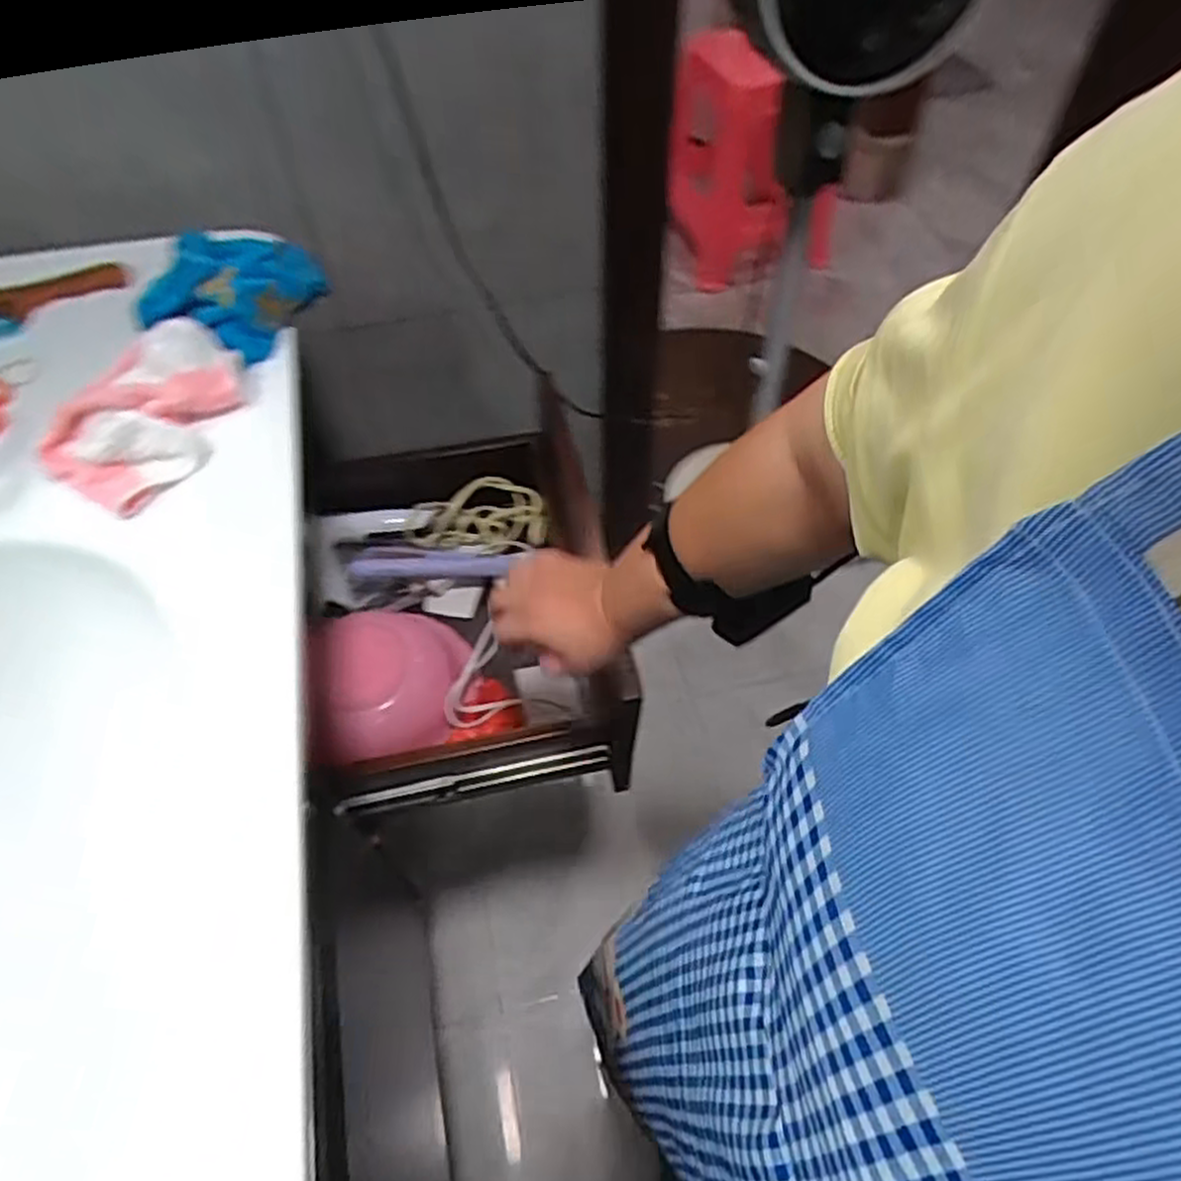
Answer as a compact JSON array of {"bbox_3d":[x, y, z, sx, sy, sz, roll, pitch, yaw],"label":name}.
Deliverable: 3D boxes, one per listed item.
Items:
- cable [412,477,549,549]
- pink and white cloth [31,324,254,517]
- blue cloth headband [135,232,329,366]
[{"bbox_3d":[-0.127,-0.084,0.925,0.158,0.058,0.079,6,54,7],"label":"cable"},{"bbox_3d":[-0.310,-0.129,0.561,0.101,0.042,0.148,24,58,19],"label":"pink and white cloth"},{"bbox_3d":[-0.278,-0.232,0.619,0.122,0.055,0.111,11,56,12],"label":"blue cloth headband"}]

